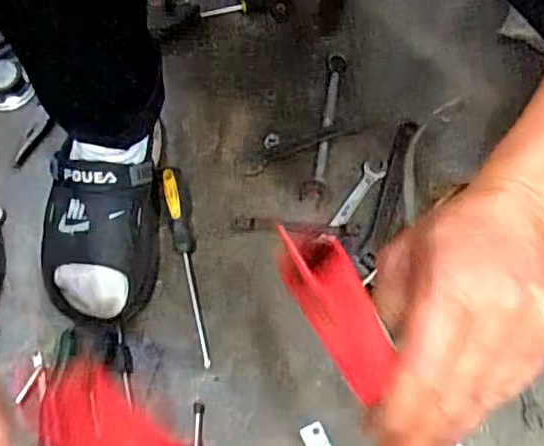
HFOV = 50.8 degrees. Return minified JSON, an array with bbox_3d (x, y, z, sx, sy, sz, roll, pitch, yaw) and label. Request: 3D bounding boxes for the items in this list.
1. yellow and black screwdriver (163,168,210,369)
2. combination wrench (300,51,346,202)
[{"bbox_3d":[-0.090,0.040,0.617,0.024,0.033,0.217,-12,68,-5],"label":"yellow and black screwdriver"},{"bbox_3d":[0.063,-0.118,0.682,0.026,0.004,0.202,9,68,3],"label":"combination wrench"}]

